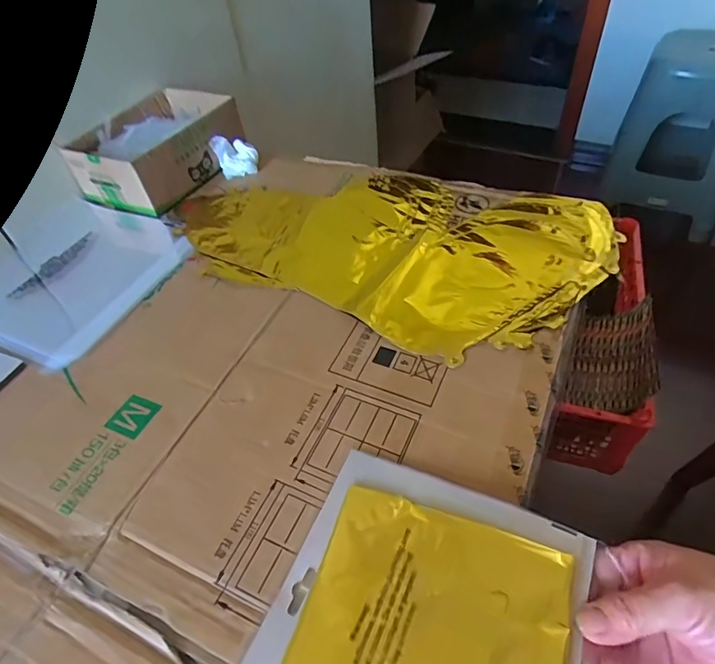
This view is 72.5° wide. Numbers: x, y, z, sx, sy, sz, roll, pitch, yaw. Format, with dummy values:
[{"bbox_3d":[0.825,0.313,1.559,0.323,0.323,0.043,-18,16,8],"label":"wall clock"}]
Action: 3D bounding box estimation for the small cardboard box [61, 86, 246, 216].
[{"bbox_3d":[-0.247,-0.238,0.623,0.148,0.068,0.187,17,52,21],"label":"small cardboard box"}]

